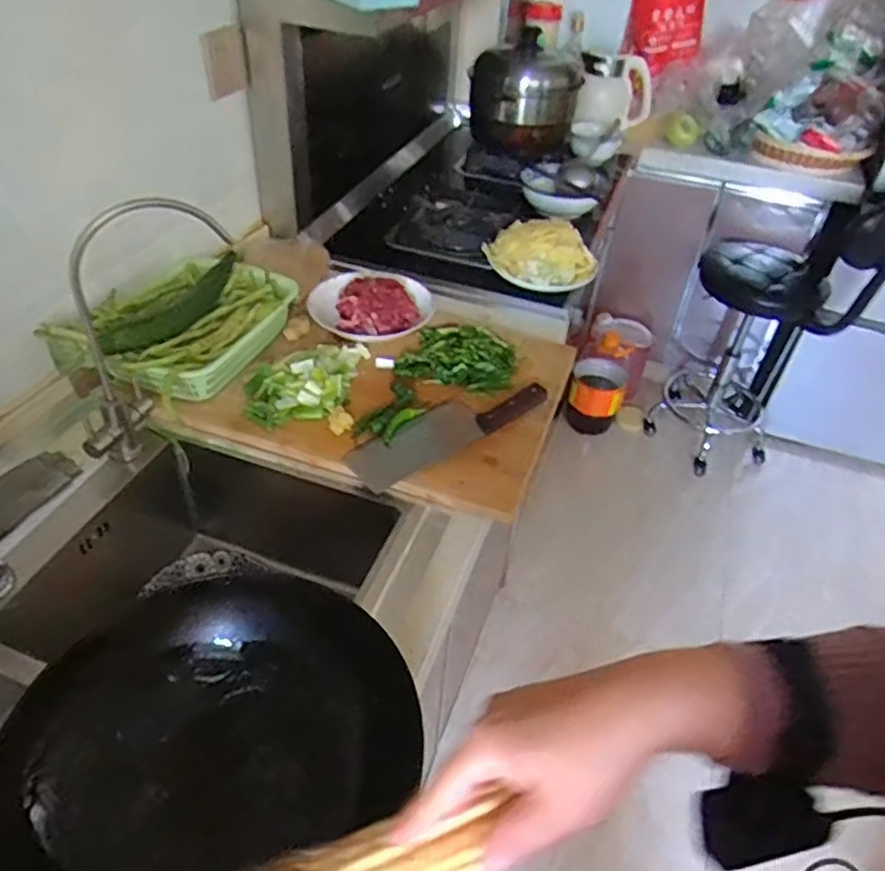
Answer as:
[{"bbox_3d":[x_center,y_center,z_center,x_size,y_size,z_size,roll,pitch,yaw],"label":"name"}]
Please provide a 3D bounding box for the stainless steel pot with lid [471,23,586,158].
[{"bbox_3d":[0.182,-0.771,1.530,0.176,0.229,0.188,-32,53,-34],"label":"stainless steel pot with lid"}]

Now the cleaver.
[{"bbox_3d":[0.011,-0.015,0.924,0.293,0.032,0.086,-22,48,-27],"label":"cleaver"}]

